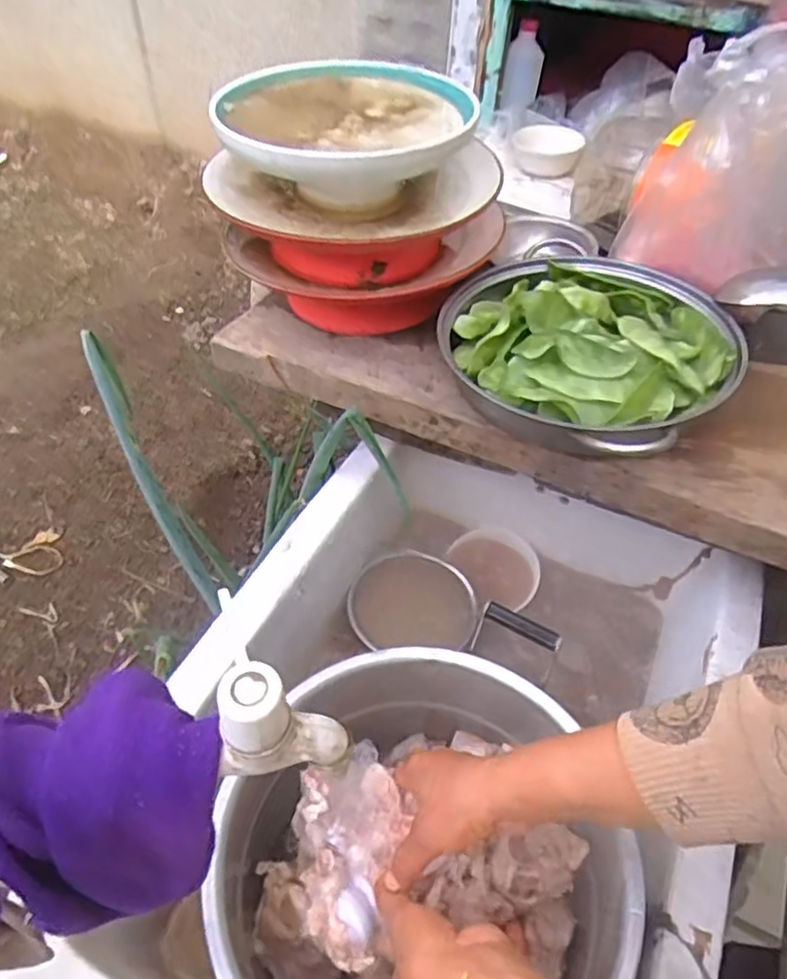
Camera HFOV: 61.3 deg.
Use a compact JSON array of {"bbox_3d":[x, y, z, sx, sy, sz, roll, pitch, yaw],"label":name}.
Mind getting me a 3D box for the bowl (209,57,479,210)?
[{"bbox_3d":[-0.050,-0.335,0.642,0.231,0.078,0.217,2,53,-2],"label":"bowl"}]

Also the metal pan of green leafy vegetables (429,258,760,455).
[{"bbox_3d":[0.177,-0.138,0.619,0.257,0.063,0.265,2,53,-2],"label":"metal pan of green leafy vegetables"}]

